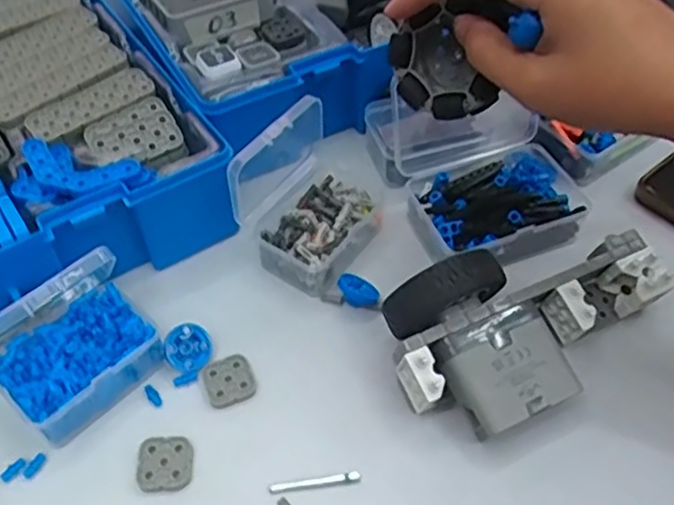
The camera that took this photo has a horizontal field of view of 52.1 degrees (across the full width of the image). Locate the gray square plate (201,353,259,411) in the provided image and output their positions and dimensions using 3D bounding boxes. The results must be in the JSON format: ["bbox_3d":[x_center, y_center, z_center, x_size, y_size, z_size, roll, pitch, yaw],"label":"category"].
[{"bbox_3d":[-0.056,0.066,0.356,0.026,0.004,0.026,-22,54,-15],"label":"gray square plate"}]

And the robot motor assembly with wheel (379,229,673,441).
[{"bbox_3d":[0.100,0.031,0.348,0.144,0.061,0.074,-28,56,-20],"label":"robot motor assembly with wheel"}]

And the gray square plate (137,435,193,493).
[{"bbox_3d":[-0.082,0.101,0.330,0.025,0.004,0.026,-6,51,-4],"label":"gray square plate"}]

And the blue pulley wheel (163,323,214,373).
[{"bbox_3d":[-0.079,0.051,0.365,0.025,0.004,0.025,5,76,-20],"label":"blue pulley wheel"}]

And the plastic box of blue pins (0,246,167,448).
[{"bbox_3d":[-0.132,0.041,0.336,0.056,0.069,0.074,33,59,24],"label":"plastic box of blue pins"}]

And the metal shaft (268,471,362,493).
[{"bbox_3d":[-0.010,0.108,0.324,0.043,0.004,0.005,-6,51,-4],"label":"metal shaft"}]

